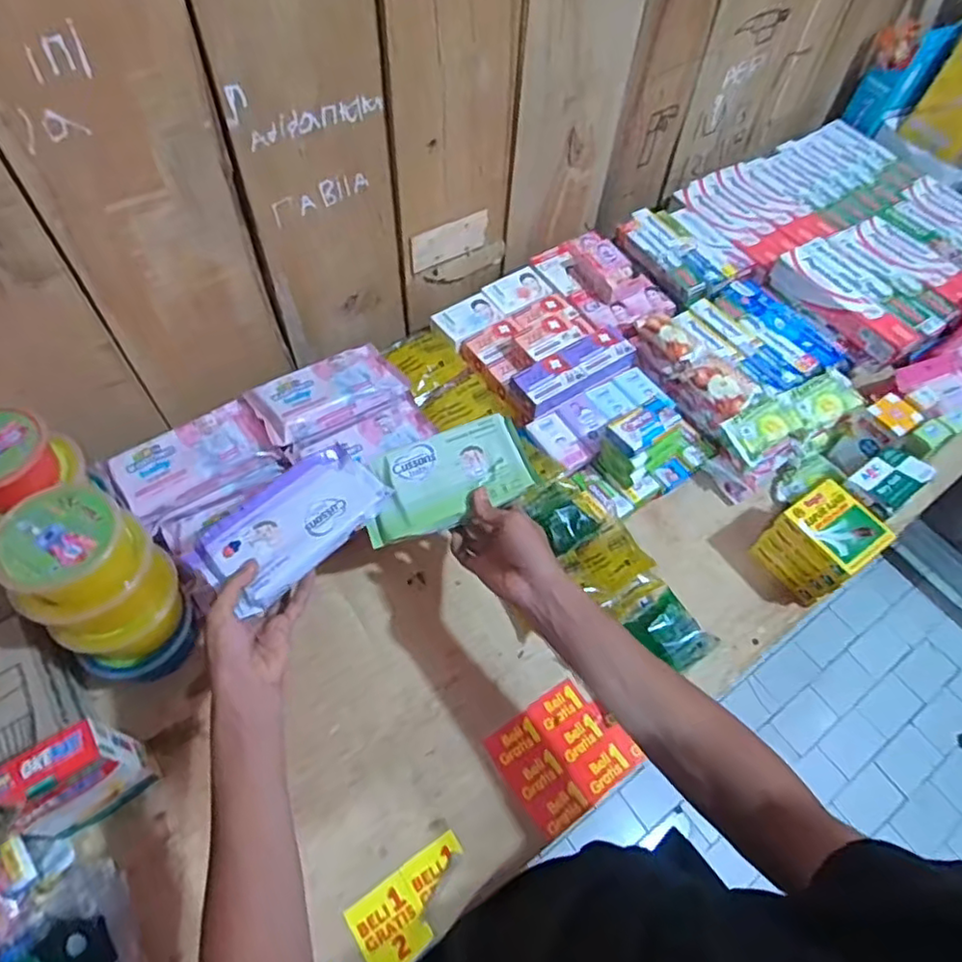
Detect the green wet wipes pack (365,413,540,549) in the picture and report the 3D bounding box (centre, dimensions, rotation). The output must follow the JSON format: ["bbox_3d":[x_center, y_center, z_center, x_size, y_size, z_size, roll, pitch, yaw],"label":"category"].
[{"bbox_3d":[-0.037,-0.001,0.667,0.178,0.036,0.095,-20,75,-3],"label":"green wet wipes pack"}]

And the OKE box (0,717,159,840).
[{"bbox_3d":[-0.360,0.268,0.557,0.096,0.146,0.046,-28,65,-19],"label":"OKE box"}]

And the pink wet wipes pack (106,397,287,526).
[{"bbox_3d":[-0.328,-0.027,0.718,0.164,0.037,0.098,-31,66,-20],"label":"pink wet wipes pack"}]

